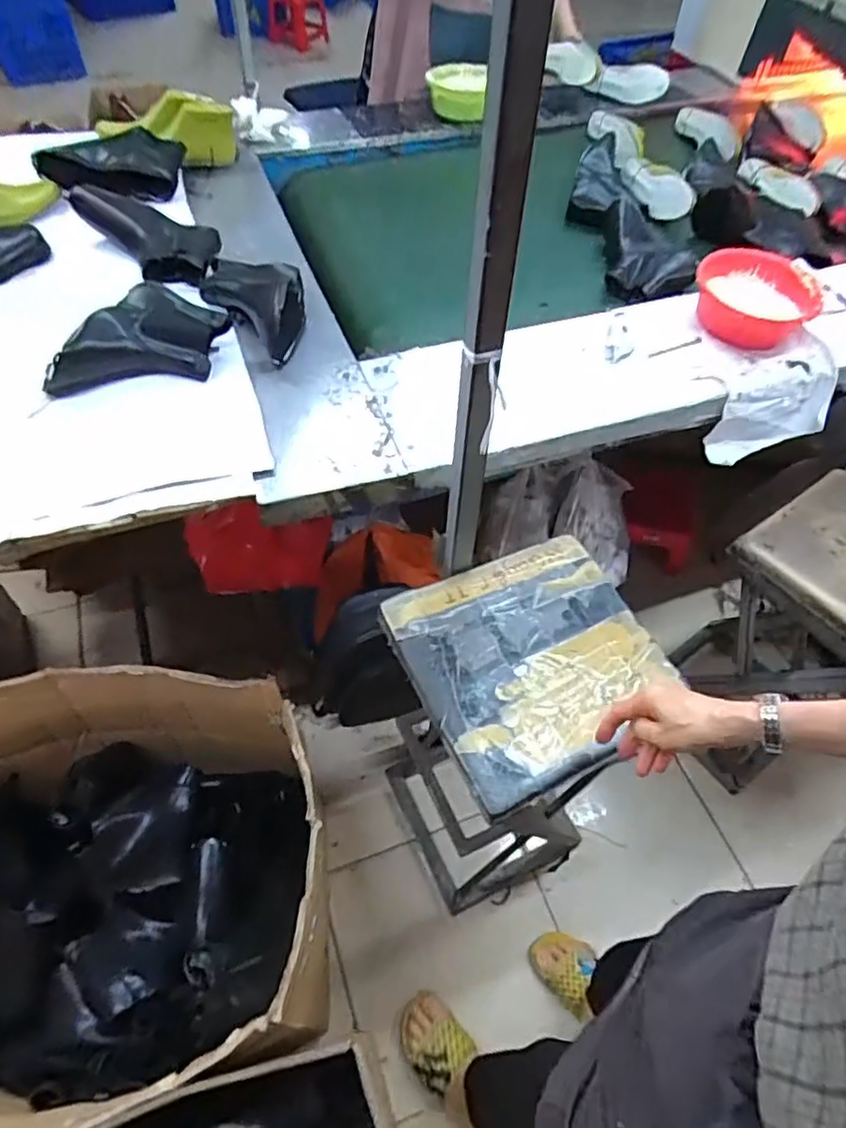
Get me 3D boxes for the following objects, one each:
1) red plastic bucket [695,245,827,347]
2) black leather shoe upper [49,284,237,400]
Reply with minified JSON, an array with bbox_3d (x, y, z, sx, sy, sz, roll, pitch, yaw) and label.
[{"bbox_3d":[0.535,-0.436,1.039,0.178,0.066,0.174,1,55,-2],"label":"red plastic bucket"},{"bbox_3d":[-0.403,-0.314,0.902,0.251,0.083,0.130,-10,56,-9],"label":"black leather shoe upper"}]

